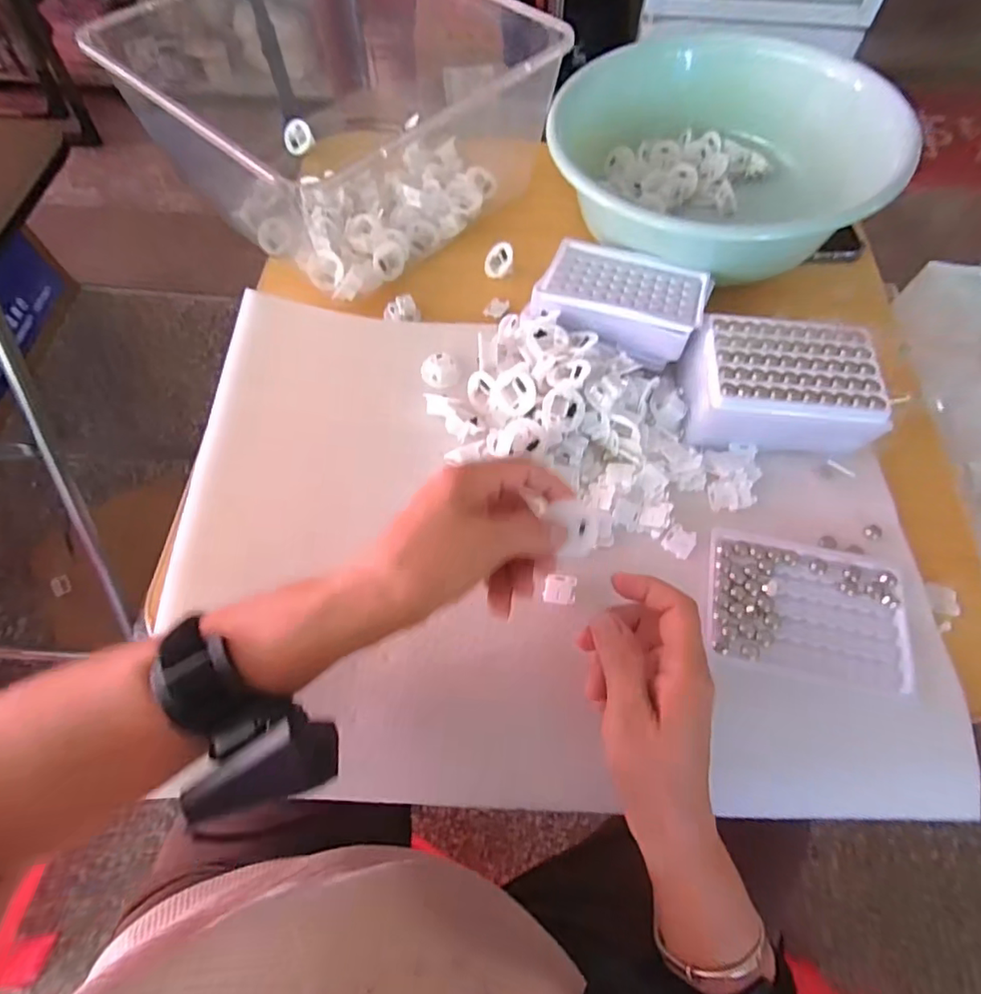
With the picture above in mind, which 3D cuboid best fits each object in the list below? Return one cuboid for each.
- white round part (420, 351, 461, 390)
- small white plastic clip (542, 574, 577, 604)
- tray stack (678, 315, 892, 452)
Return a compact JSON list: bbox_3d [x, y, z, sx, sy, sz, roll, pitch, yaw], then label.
[{"bbox_3d":[-0.042,-0.103,0.450,0.025,0.016,0.031,-36,70,-17],"label":"white round part"},{"bbox_3d":[0.047,0.063,0.374,0.021,0.005,0.021,8,64,3],"label":"small white plastic clip"},{"bbox_3d":[0.218,-0.086,0.419,0.131,0.044,0.093,2,64,0],"label":"tray stack"}]

